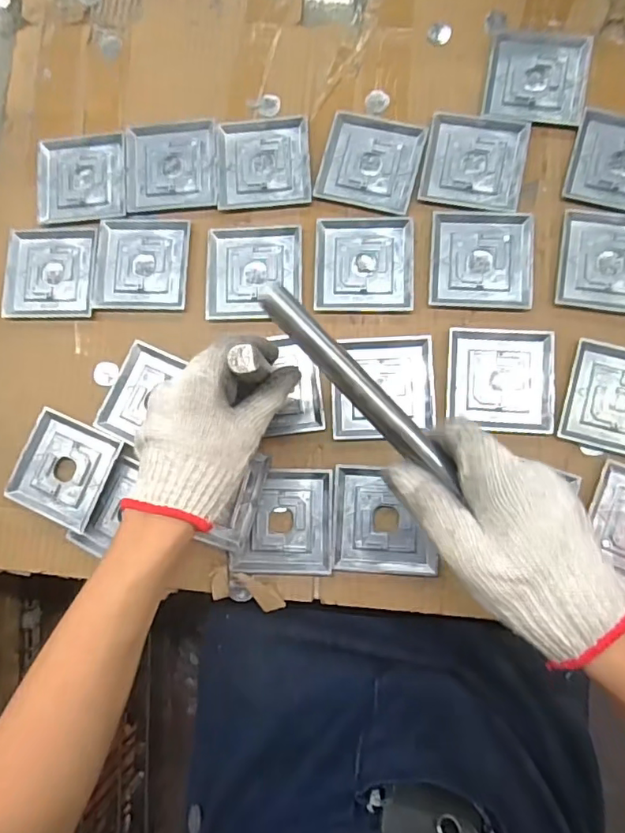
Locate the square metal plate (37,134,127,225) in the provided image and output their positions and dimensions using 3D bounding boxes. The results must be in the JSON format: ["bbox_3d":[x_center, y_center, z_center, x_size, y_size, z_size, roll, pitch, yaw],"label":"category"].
[{"bbox_3d":[-0.232,-0.240,0.538,0.090,0.004,0.090,-4,82,4],"label":"square metal plate"}]

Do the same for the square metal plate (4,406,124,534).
[{"bbox_3d":[-0.230,0.050,0.497,0.089,0.010,0.091,22,84,7],"label":"square metal plate"}]

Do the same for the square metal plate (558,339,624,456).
[{"bbox_3d":[0.268,-0.015,0.463,0.088,0.010,0.091,17,84,7],"label":"square metal plate"}]

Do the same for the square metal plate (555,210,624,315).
[{"bbox_3d":[0.269,-0.139,0.480,0.089,0.007,0.095,9,83,6],"label":"square metal plate"}]

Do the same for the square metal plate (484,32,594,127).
[{"bbox_3d":[0.216,-0.324,0.510,0.092,0.005,0.094,8,83,6],"label":"square metal plate"}]

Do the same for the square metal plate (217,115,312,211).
[{"bbox_3d":[-0.048,-0.250,0.526,0.089,0.005,0.092,-3,82,4],"label":"square metal plate"}]

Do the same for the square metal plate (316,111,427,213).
[{"bbox_3d":[0.056,-0.246,0.514,0.090,0.004,0.091,15,84,6],"label":"square metal plate"}]

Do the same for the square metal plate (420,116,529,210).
[{"bbox_3d":[0.153,-0.242,0.506,0.091,0.005,0.092,10,83,6],"label":"square metal plate"}]

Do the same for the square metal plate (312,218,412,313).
[{"bbox_3d":[0.048,-0.144,0.501,0.090,0.004,0.090,1,82,5],"label":"square metal plate"}]

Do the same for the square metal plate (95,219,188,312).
[{"bbox_3d":[-0.167,-0.148,0.520,0.092,0.004,0.089,2,82,5],"label":"square metal plate"}]

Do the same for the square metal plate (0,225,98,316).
[{"bbox_3d":[-0.259,-0.142,0.528,0.089,0.005,0.090,0,82,4],"label":"square metal plate"}]

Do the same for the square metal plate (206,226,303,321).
[{"bbox_3d":[-0.055,-0.138,0.509,0.090,0.004,0.090,-1,82,4],"label":"square metal plate"}]

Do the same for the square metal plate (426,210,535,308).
[{"bbox_3d":[0.156,-0.145,0.492,0.092,0.004,0.091,4,83,5],"label":"square metal plate"}]

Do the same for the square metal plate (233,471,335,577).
[{"bbox_3d":[-0.025,0.091,0.470,0.085,0.006,0.089,0,82,4],"label":"square metal plate"}]

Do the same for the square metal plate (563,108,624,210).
[{"bbox_3d":[0.288,-0.236,0.495,0.091,0.005,0.094,15,84,6],"label":"square metal plate"}]

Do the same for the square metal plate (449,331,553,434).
[{"bbox_3d":[0.167,-0.033,0.475,0.090,0.005,0.092,4,82,5],"label":"square metal plate"}]

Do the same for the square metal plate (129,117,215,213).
[{"bbox_3d":[-0.140,-0.248,0.531,0.091,0.007,0.090,-3,82,4],"label":"square metal plate"}]

